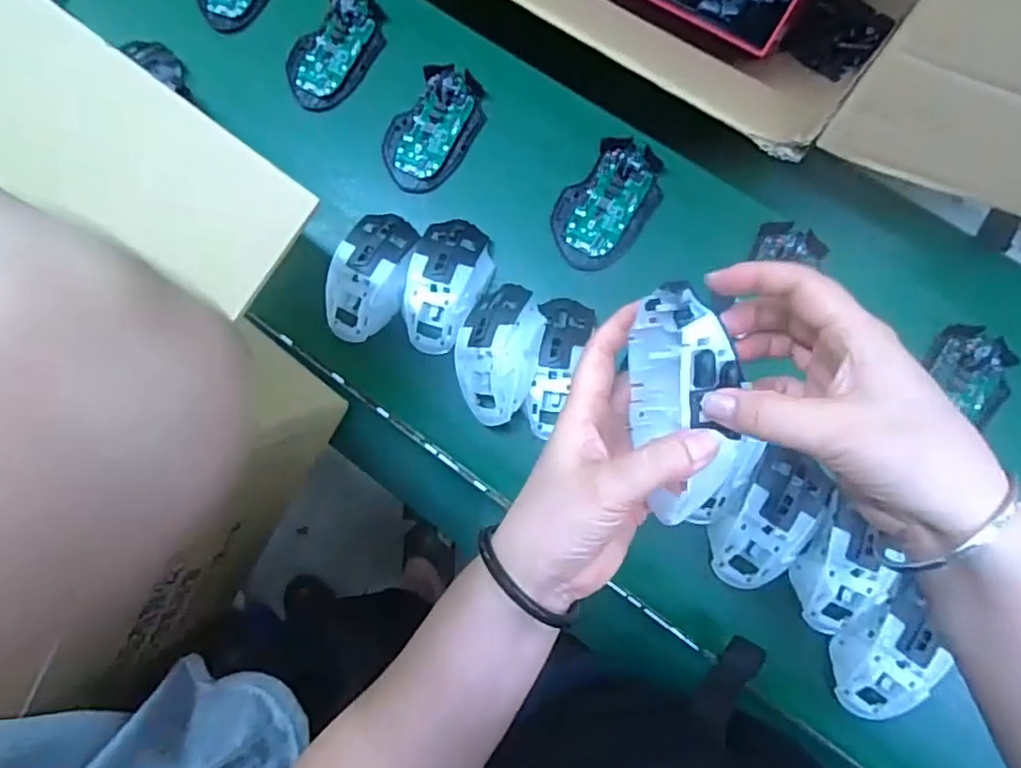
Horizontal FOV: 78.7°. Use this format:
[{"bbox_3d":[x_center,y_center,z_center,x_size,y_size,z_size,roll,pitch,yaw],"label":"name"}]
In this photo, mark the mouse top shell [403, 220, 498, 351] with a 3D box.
[{"bbox_3d":[-0.055,-0.086,0.540,0.067,0.032,0.114,10,85,7],"label":"mouse top shell"}]

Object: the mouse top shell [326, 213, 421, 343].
[{"bbox_3d":[-0.124,-0.095,0.549,0.060,0.032,0.115,18,86,8],"label":"mouse top shell"}]

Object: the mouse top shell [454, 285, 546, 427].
[{"bbox_3d":[-0.010,-0.026,0.509,0.068,0.031,0.112,7,85,7],"label":"mouse top shell"}]

